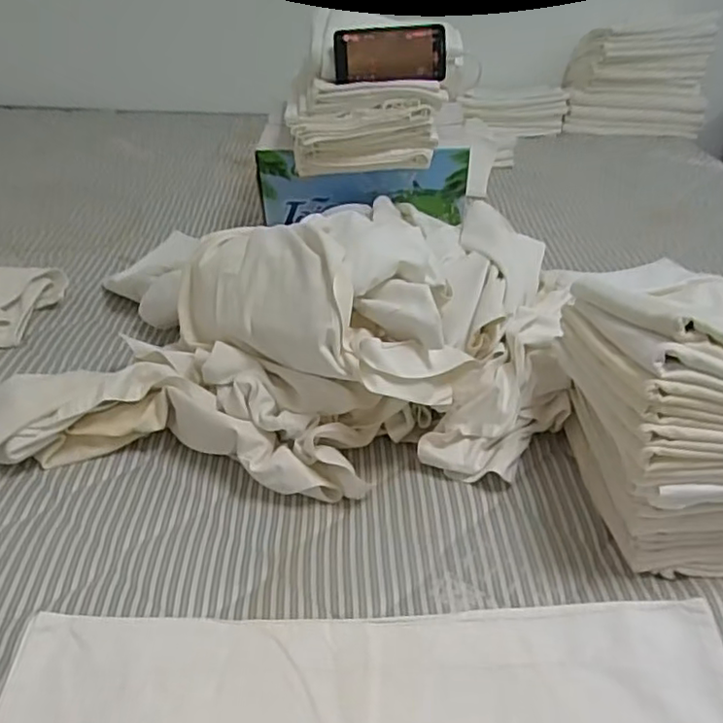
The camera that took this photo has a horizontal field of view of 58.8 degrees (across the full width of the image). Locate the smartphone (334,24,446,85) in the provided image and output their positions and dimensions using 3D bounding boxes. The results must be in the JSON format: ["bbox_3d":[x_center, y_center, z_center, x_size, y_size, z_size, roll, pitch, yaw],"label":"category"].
[{"bbox_3d":[0.041,-0.434,0.907,0.155,0.071,0.008,-1,24,2],"label":"smartphone"}]

